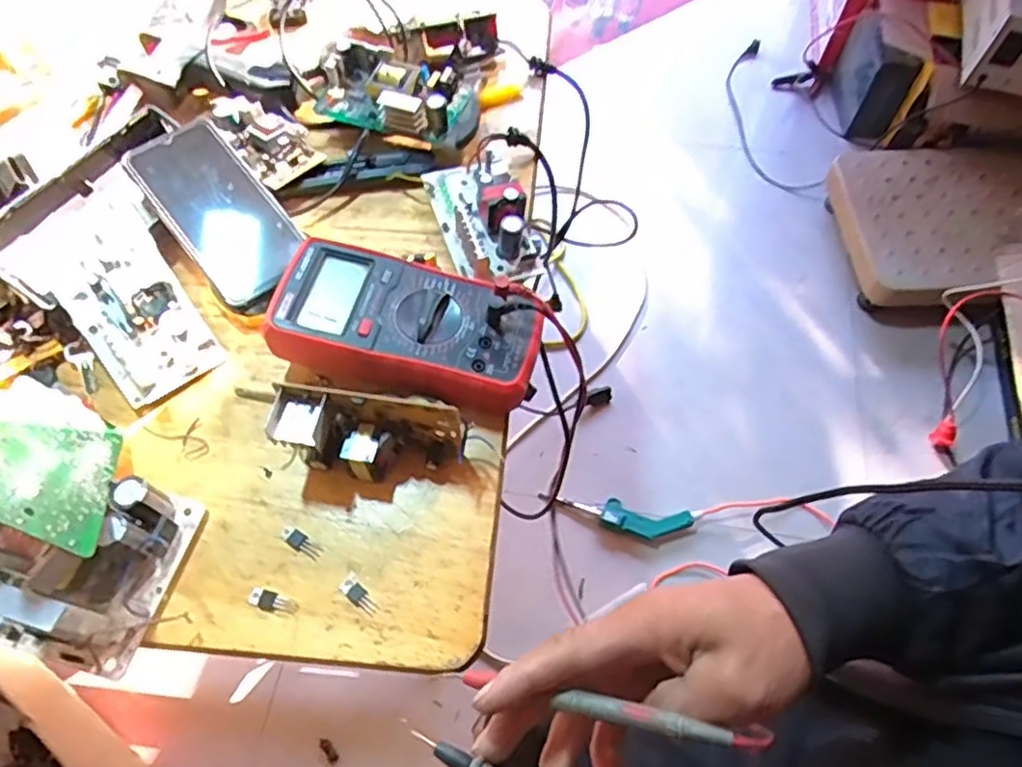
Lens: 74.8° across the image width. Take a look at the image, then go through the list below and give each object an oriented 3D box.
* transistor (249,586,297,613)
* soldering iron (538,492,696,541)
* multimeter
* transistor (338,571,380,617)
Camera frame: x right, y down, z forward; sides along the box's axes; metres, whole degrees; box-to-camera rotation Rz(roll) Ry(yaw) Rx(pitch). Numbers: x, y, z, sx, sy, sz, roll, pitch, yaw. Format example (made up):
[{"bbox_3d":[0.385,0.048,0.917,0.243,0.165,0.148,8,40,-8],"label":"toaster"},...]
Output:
[{"bbox_3d":[-0.147,0.134,0.410,0.030,0.004,0.011,17,63,10],"label":"transistor"},{"bbox_3d":[0.153,0.193,0.982,0.221,0.016,0.048,10,62,7],"label":"soldering iron"},{"bbox_3d":[-0.069,-0.040,0.467,0.182,0.043,0.090,11,62,7],"label":"multimeter"},{"bbox_3d":[-0.093,0.130,0.411,0.013,0.004,0.029,-42,68,-19],"label":"transistor"}]

